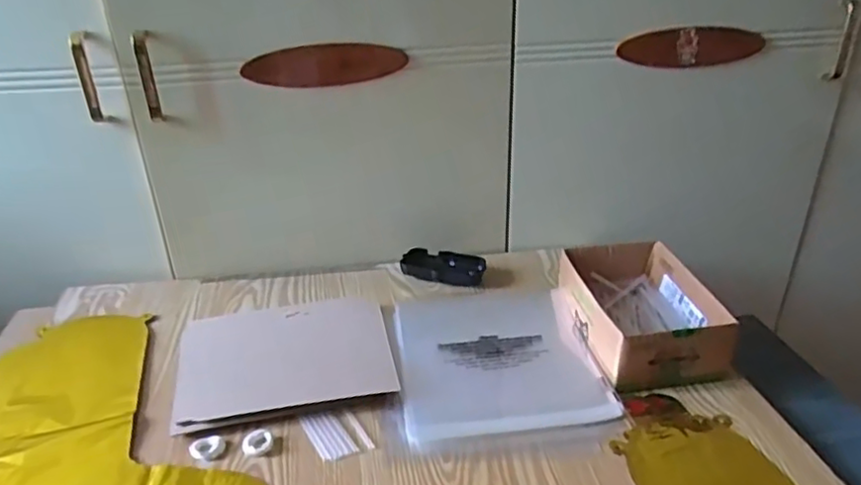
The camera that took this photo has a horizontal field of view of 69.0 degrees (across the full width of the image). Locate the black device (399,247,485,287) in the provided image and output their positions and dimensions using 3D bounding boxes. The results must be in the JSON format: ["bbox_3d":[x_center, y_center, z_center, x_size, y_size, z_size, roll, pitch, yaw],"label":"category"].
[{"bbox_3d":[0.016,0.031,0.822,0.108,0.025,0.049,6,28,14],"label":"black device"}]

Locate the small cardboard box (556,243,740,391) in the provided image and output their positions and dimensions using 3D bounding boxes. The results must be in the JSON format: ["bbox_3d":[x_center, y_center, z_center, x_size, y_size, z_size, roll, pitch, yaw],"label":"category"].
[{"bbox_3d":[0.225,0.073,0.679,0.129,0.067,0.176,-4,28,-4],"label":"small cardboard box"}]

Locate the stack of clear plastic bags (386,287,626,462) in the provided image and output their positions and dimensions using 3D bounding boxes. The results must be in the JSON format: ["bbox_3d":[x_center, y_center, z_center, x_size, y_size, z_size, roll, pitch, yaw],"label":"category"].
[{"bbox_3d":[0.065,0.121,0.668,0.210,0.014,0.252,-2,28,-1],"label":"stack of clear plastic bags"}]

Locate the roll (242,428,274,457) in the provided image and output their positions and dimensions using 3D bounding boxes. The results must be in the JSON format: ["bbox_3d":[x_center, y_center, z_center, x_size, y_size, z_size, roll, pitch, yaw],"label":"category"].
[{"bbox_3d":[-0.158,0.181,0.572,0.027,0.004,0.031,-11,29,-18],"label":"roll"}]

